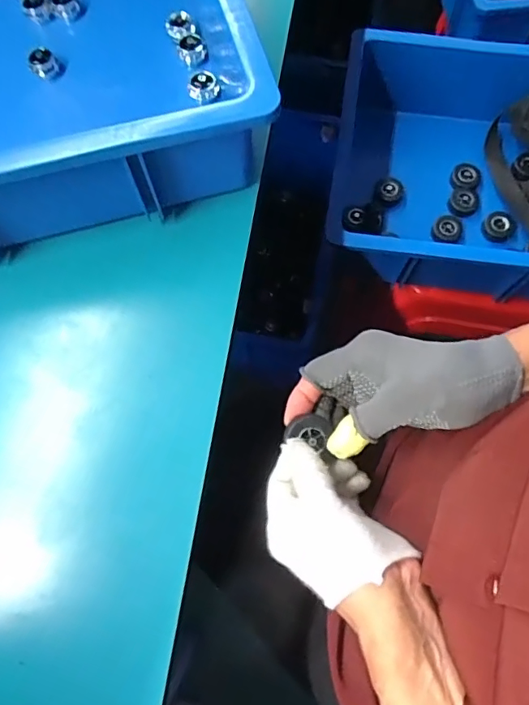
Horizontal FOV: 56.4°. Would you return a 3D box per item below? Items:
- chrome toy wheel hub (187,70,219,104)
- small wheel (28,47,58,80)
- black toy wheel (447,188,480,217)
[{"bbox_3d":[-0.050,-0.219,0.407,0.025,0.015,0.021,-5,71,-2],"label":"chrome toy wheel hub"},{"bbox_3d":[-0.186,-0.243,0.414,0.022,0.015,0.018,-34,74,-11],"label":"small wheel"},{"bbox_3d":[0.265,-0.200,0.656,0.037,0.013,0.036,0,71,0],"label":"black toy wheel"}]

